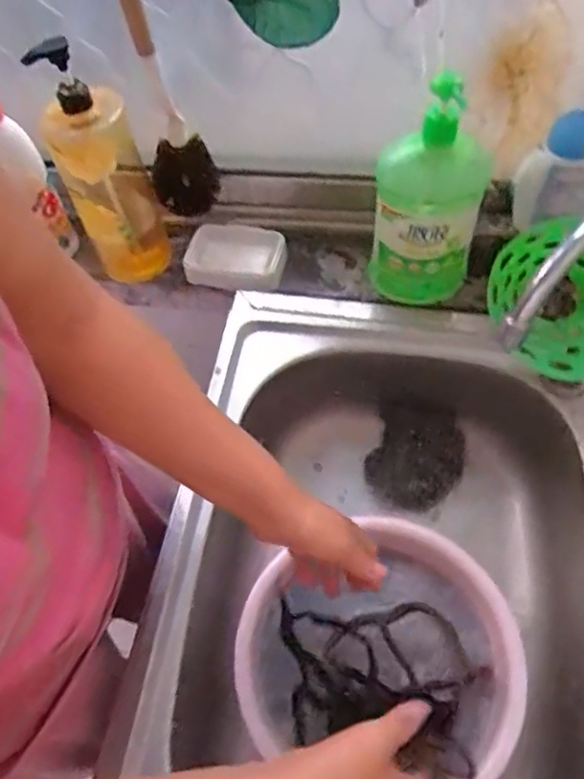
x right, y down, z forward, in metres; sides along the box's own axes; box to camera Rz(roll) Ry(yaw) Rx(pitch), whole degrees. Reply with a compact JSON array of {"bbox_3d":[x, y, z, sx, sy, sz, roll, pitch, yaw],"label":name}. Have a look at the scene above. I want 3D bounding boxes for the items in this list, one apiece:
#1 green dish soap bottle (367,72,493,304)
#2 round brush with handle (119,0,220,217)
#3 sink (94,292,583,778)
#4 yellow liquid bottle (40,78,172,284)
[{"bbox_3d":[0.151,-0.215,0.676,0.117,0.242,0.079,2,58,6],"label":"green dish soap bottle"},{"bbox_3d":[-0.145,-0.334,0.665,0.081,0.329,0.059,-16,58,-6],"label":"round brush with handle"},{"bbox_3d":[0.103,0.200,0.634,0.465,0.164,0.618,7,59,9],"label":"sink"},{"bbox_3d":[-0.219,-0.243,0.739,0.096,0.242,0.083,-20,59,-8],"label":"yellow liquid bottle"}]

